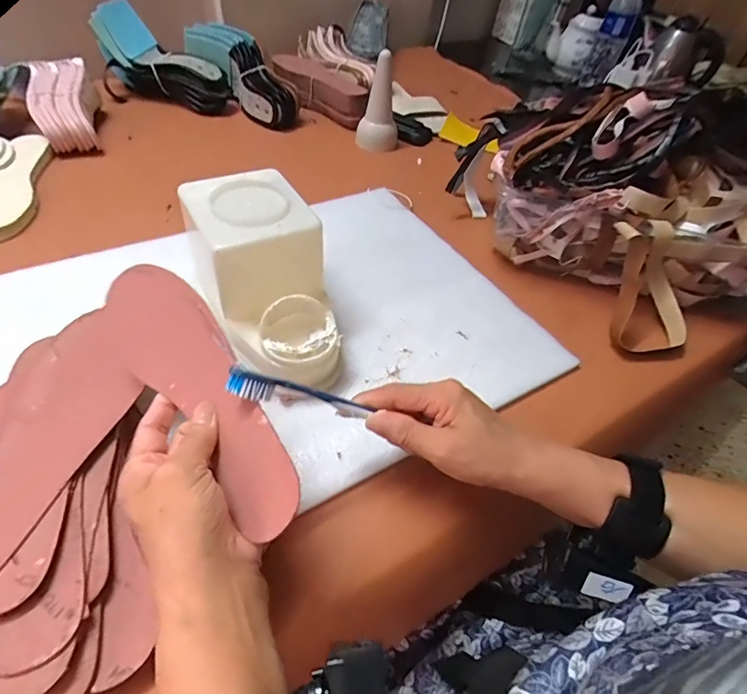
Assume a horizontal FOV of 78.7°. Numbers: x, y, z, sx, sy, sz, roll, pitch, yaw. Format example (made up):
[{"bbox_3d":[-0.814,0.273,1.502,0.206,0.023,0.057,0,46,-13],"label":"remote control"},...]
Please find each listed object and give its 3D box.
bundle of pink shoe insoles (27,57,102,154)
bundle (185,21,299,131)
[{"bbox_3d":[-0.448,-0.351,0.660,0.082,0.047,0.166,-13,69,-16],"label":"bundle of pink shoe insoles"},{"bbox_3d":[-0.211,-0.464,0.780,0.093,0.074,0.238,-37,82,-30],"label":"bundle"}]

